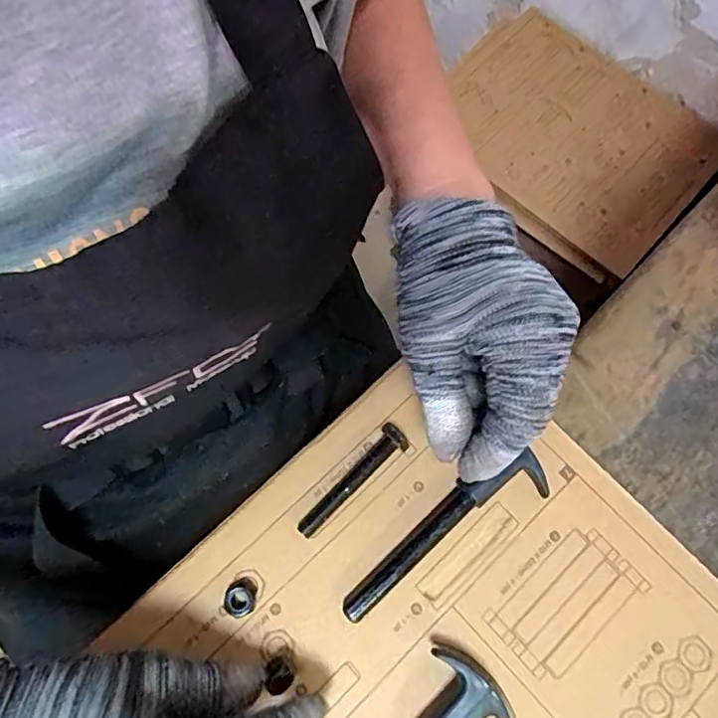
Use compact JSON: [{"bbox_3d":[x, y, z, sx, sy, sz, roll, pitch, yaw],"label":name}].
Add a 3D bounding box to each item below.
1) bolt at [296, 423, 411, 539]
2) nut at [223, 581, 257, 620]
[{"bbox_3d":[-0.003,0.066,0.307,0.016,0.017,0.077,44,75,12],"label":"bolt"},{"bbox_3d":[-0.062,0.124,0.289,0.016,0.008,0.017,1,72,-2],"label":"nut"}]

